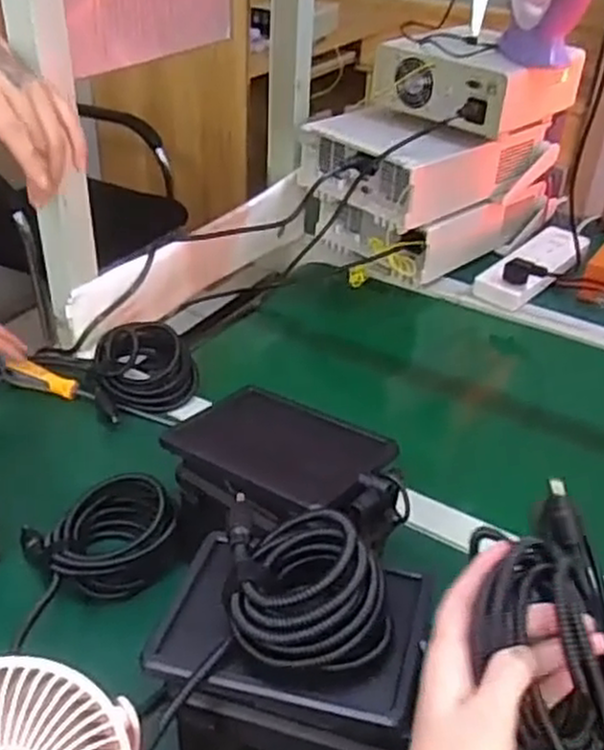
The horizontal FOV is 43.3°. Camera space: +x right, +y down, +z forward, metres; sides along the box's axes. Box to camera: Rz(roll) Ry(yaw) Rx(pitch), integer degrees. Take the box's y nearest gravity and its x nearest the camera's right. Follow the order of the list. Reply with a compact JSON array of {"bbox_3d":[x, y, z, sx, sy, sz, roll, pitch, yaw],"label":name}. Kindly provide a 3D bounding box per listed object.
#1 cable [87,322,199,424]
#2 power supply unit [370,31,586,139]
[{"bbox_3d":[-0.184,-0.001,0.880,0.116,0.055,0.108,-8,72,-18],"label":"cable"},{"bbox_3d":[0.260,-0.436,1.116,0.253,0.093,0.233,-28,45,-36],"label":"power supply unit"}]

